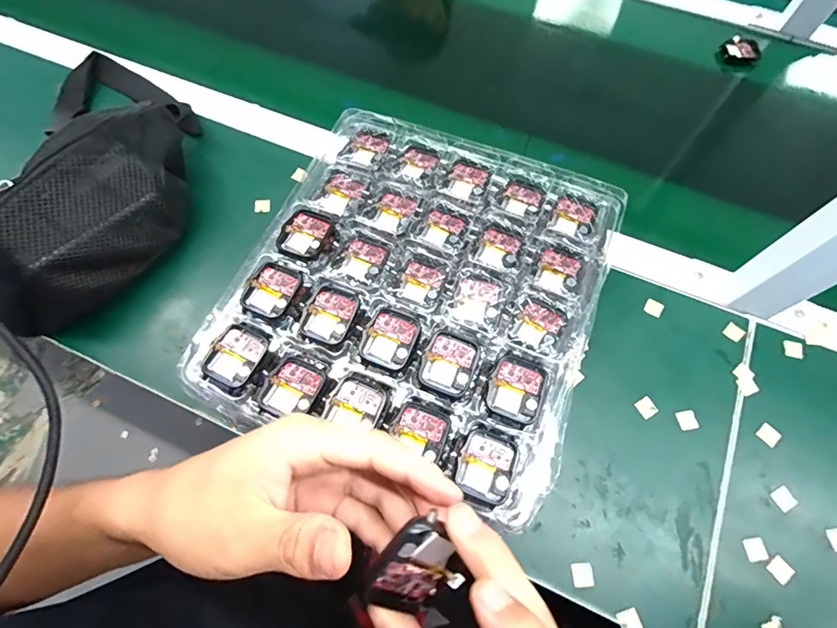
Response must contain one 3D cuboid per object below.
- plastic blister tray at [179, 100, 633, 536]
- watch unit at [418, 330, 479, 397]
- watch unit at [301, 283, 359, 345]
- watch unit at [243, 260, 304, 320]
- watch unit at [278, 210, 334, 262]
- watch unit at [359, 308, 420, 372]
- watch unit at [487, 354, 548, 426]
[{"bbox_3d":[0.004,-0.028,0.351,0.265,0.019,0.289,21,68,8],"label":"plastic blister tray"},{"bbox_3d":[0.022,0.035,0.319,0.036,0.006,0.043,22,68,8],"label":"watch unit"},{"bbox_3d":[-0.067,0.000,0.334,0.036,0.004,0.044,19,68,8],"label":"watch unit"},{"bbox_3d":[-0.112,-0.018,0.342,0.037,0.006,0.044,23,68,9],"label":"watch unit"},{"bbox_3d":[-0.092,-0.065,0.359,0.037,0.004,0.042,20,68,8],"label":"watch unit"},{"bbox_3d":[-0.021,0.019,0.326,0.036,0.005,0.042,25,69,10],"label":"watch unit"},{"bbox_3d":[0.070,0.053,0.311,0.037,0.004,0.044,24,68,9],"label":"watch unit"}]

